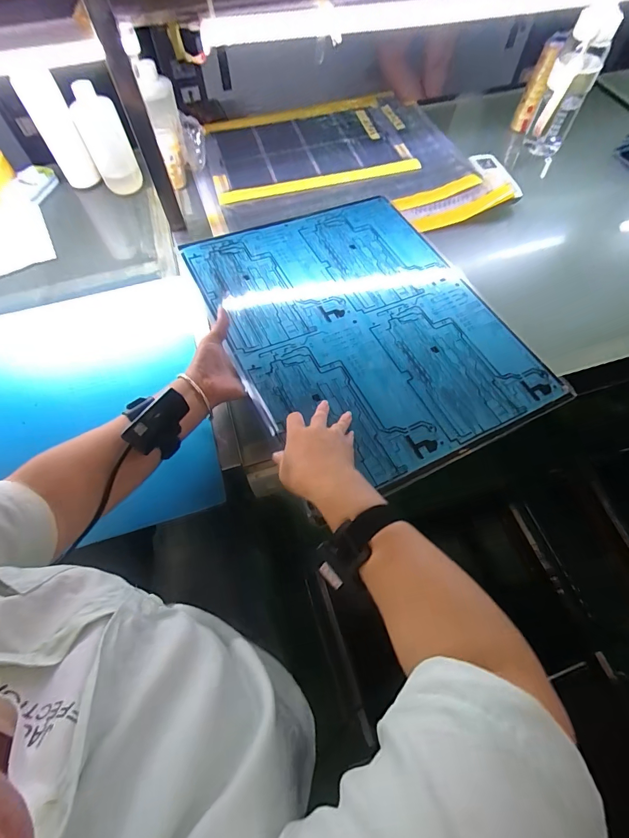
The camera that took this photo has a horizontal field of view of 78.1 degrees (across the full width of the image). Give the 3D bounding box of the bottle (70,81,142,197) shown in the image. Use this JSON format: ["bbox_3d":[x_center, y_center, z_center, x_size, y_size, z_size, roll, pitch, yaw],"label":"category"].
[{"bbox_3d":[-0.377,-0.501,0.709,0.075,0.163,0.055,-24,65,-11],"label":"bottle"}]

